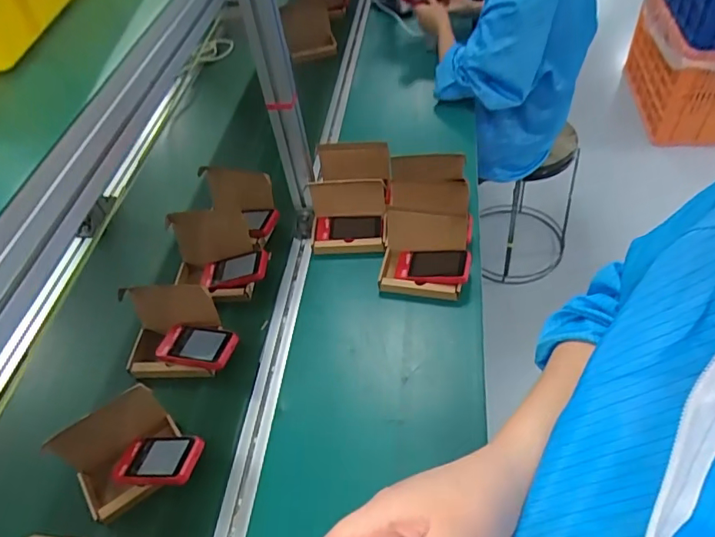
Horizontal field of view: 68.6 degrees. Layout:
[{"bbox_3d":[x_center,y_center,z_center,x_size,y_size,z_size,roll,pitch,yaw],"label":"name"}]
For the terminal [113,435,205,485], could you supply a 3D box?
[{"bbox_3d":[-0.275,0.261,0.721,0.136,0.020,0.069,-9,46,25],"label":"terminal"}]

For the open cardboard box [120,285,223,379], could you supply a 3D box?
[{"bbox_3d":[-0.313,0.113,0.868,0.159,0.130,0.123,1,50,4],"label":"open cardboard box"}]

